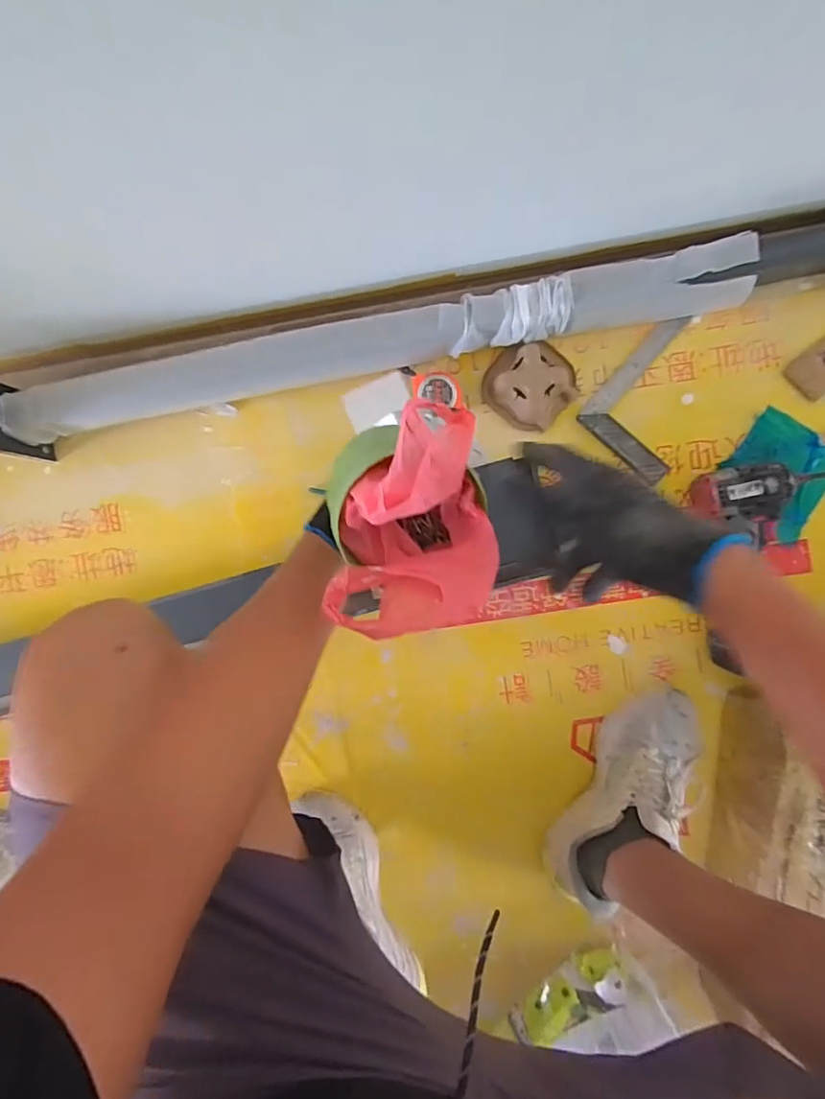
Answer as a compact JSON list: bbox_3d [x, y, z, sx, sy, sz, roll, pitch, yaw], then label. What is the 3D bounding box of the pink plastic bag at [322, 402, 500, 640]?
[{"bbox_3d":[-0.003,-0.018,0.404,0.123,0.099,0.158,-12,94,3],"label":"pink plastic bag"}]

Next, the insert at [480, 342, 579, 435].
[{"bbox_3d":[0.155,-0.215,0.695,0.111,0.053,0.104,0,95,2],"label":"insert"}]

